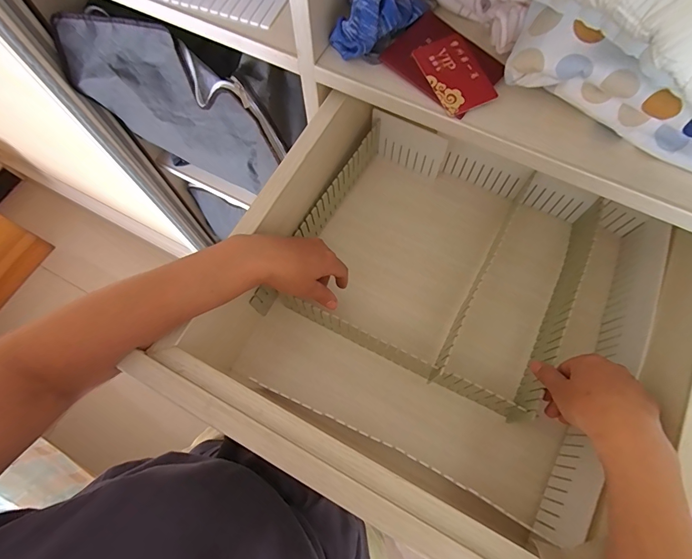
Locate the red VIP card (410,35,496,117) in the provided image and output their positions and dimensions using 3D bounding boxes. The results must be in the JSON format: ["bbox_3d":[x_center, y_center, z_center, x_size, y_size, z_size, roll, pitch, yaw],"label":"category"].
[{"bbox_3d":[0.108,-0.206,0.378,0.054,0.004,0.084,-25,77,-4],"label":"red VIP card"}]

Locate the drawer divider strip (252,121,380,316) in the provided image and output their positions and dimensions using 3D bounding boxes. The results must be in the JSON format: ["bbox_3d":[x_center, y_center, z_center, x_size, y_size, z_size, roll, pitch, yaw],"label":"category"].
[{"bbox_3d":[-0.035,-0.087,0.518,0.010,0.077,0.303,31,73,11],"label":"drawer divider strip"}]

